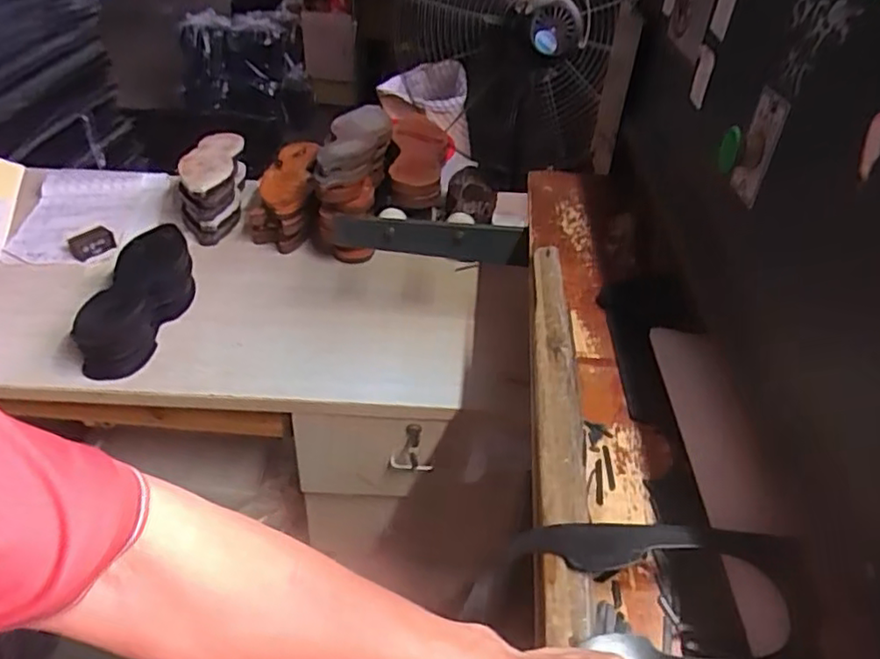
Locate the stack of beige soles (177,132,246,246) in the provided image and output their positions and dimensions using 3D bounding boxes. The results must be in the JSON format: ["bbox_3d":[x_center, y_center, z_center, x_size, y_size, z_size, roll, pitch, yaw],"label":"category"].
[{"bbox_3d":[-0.457,-0.286,1.266,0.107,0.123,0.247,-2,38,-7],"label":"stack of beige soles"}]

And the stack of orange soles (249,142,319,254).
[{"bbox_3d":[-0.311,-0.287,1.273,0.113,0.107,0.275,3,50,0],"label":"stack of orange soles"}]

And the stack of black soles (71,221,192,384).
[{"bbox_3d":[-0.467,-0.062,1.005,0.103,0.083,0.321,3,38,-1],"label":"stack of black soles"}]

